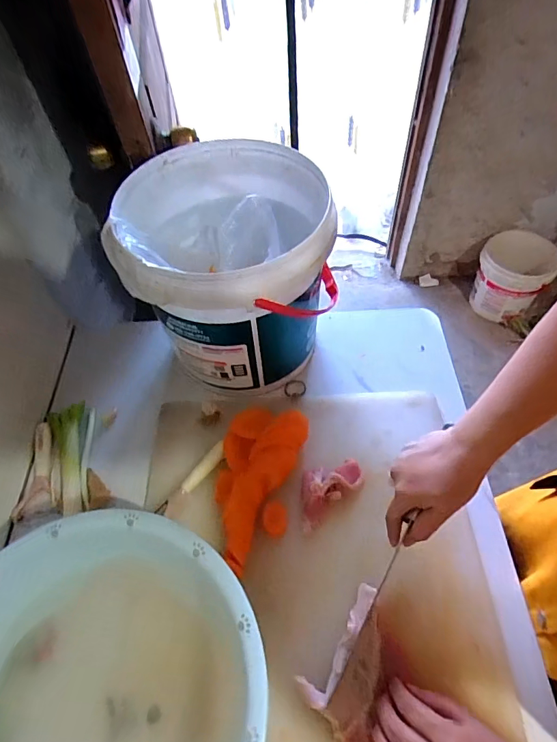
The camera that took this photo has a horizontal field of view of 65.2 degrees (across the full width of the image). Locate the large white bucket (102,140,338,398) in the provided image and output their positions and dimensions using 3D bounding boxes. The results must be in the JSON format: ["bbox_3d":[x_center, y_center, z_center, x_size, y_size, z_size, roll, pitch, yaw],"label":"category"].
[{"bbox_3d":[-0.059,-0.125,0.609,0.252,0.266,0.252,-2,56,3],"label":"large white bucket"}]

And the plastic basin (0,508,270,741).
[{"bbox_3d":[-0.167,0.305,0.407,0.309,0.110,0.304,-2,56,3],"label":"plastic basin"}]

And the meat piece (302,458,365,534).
[{"bbox_3d":[0.059,0.149,0.556,0.103,0.021,0.053,-35,60,-18],"label":"meat piece"}]

